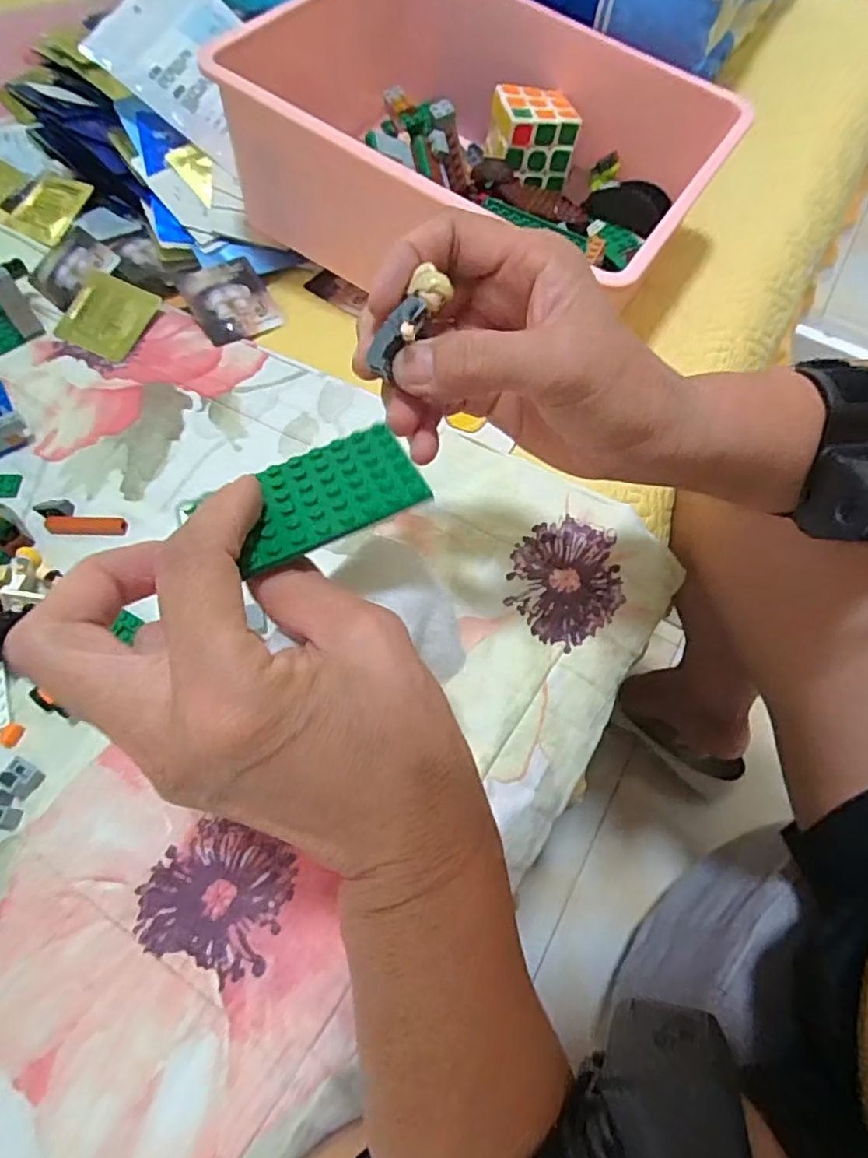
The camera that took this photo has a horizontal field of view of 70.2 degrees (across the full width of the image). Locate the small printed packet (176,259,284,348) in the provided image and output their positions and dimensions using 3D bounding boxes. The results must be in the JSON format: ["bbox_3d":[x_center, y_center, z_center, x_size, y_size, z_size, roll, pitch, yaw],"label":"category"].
[{"bbox_3d":[-0.155,-0.211,0.469,0.058,0.006,0.070,-30,83,-20],"label":"small printed packet"}]

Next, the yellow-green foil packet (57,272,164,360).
[{"bbox_3d":[-0.246,-0.197,0.463,0.066,0.006,0.059,26,83,13],"label":"yellow-green foil packet"}]

